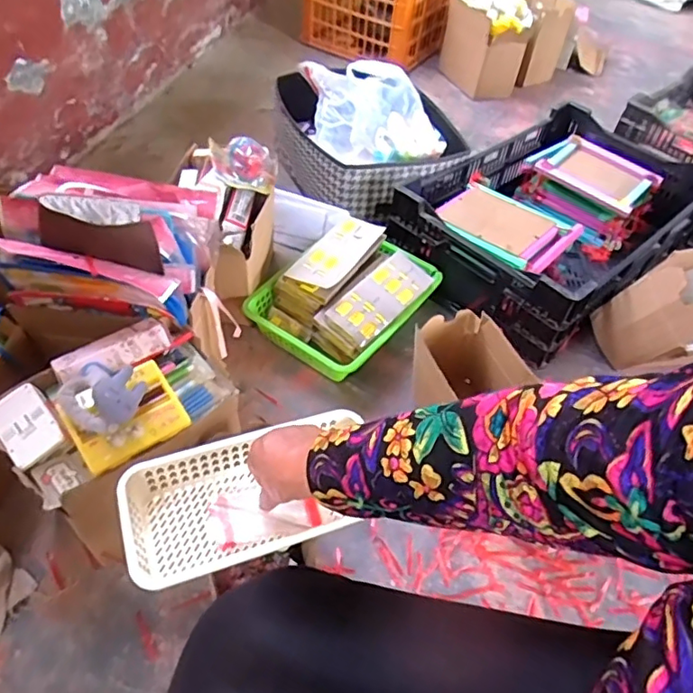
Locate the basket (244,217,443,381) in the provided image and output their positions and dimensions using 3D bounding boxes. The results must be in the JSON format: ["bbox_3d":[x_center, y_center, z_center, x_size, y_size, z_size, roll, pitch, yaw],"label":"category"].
[{"bbox_3d":[0.001,-0.100,1.008,0.235,0.104,0.314,31,54,21],"label":"basket"}]

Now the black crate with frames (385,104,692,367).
[{"bbox_3d":[0.429,-0.271,1.177,0.617,0.180,0.408,-35,60,-29],"label":"black crate with frames"}]

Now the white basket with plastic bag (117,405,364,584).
[{"bbox_3d":[-0.103,0.157,0.591,0.248,0.051,0.131,-13,51,-14],"label":"white basket with plastic bag"}]

